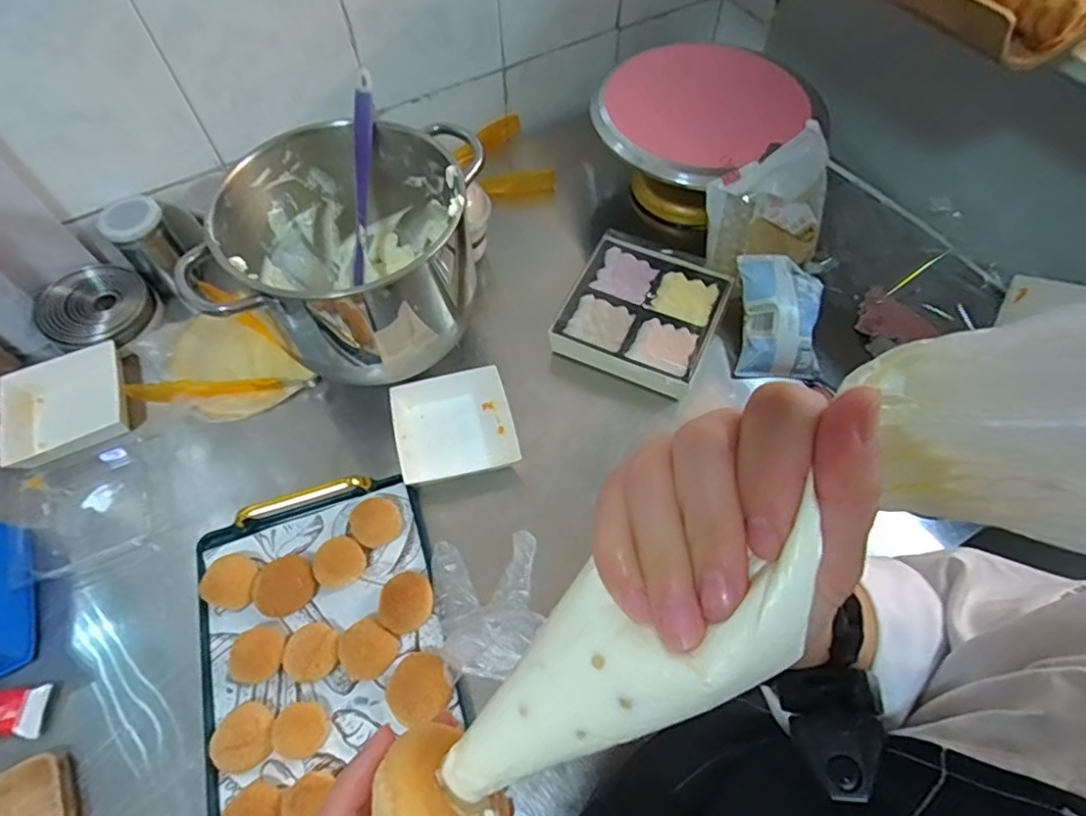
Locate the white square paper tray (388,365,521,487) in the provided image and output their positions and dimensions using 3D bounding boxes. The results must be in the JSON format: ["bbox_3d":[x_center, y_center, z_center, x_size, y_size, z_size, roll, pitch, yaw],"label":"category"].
[{"bbox_3d":[-0.098,0.020,0.646,0.126,0.039,0.118,-13,60,-7],"label":"white square paper tray"}]

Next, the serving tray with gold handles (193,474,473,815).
[{"bbox_3d":[-0.201,0.213,0.528,0.219,0.034,0.294,-17,61,-10],"label":"serving tray with gold handles"}]

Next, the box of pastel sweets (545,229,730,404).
[{"bbox_3d":[0.122,-0.118,0.710,0.177,0.051,0.183,23,62,13],"label":"box of pastel sweets"}]

